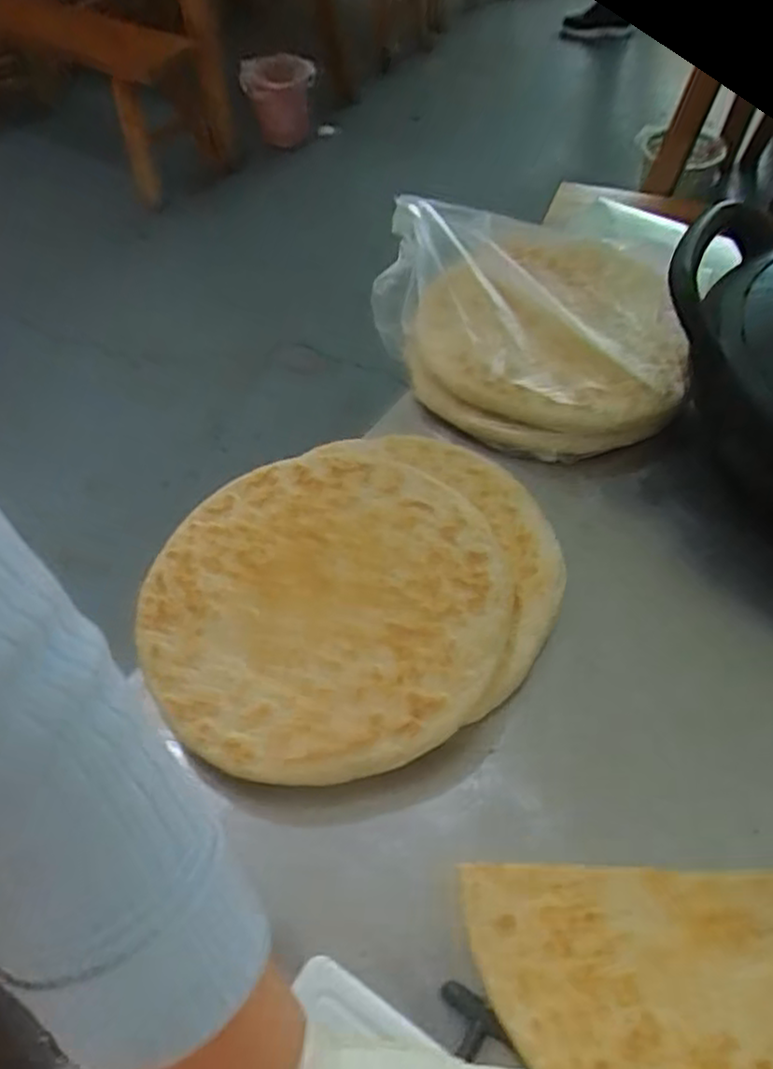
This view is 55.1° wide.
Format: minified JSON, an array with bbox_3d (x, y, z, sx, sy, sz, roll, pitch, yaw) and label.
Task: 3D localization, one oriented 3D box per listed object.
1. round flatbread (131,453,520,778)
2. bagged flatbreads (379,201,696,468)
[{"bbox_3d":[-0.043,0.049,0.520,0.244,0.027,0.241,-2,54,3],"label":"round flatbread"},{"bbox_3d":[0.118,-0.183,0.633,0.252,0.086,0.214,2,54,6],"label":"bagged flatbreads"}]

